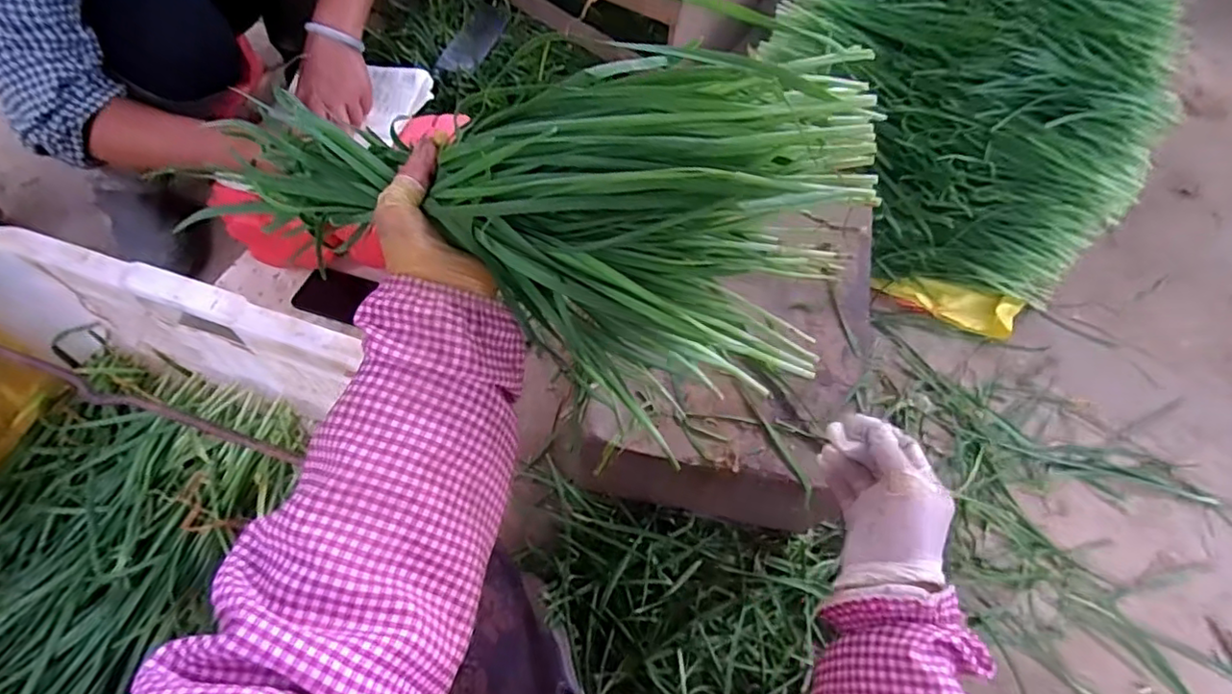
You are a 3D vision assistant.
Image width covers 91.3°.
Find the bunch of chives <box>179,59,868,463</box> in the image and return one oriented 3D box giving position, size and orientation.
[{"bbox_3d":[-0.040,-0.084,0.402,0.352,0.231,0.131,20,66,10],"label":"bunch of chives"}]

